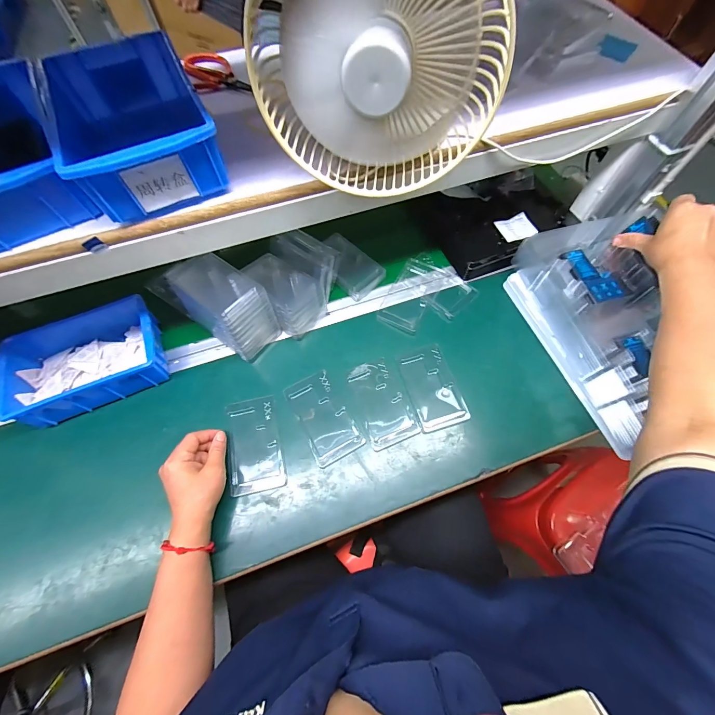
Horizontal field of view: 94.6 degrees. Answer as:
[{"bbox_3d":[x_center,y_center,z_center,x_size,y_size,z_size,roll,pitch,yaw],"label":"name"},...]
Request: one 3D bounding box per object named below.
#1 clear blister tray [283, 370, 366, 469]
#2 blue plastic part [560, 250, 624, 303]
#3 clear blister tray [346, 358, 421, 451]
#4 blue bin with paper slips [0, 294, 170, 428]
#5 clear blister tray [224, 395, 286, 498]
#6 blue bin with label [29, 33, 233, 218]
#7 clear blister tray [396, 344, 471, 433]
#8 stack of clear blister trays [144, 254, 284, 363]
[{"bbox_3d":[-0.050,0.087,0.481,0.070,0.009,0.126,-28,68,-12],"label":"clear blister tray"},{"bbox_3d":[0.347,-0.123,0.489,0.051,0.009,0.092,-16,66,-7],"label":"blue plastic part"},{"bbox_3d":[0.035,0.066,0.492,0.070,0.009,0.127,-20,66,-9],"label":"clear blister tray"},{"bbox_3d":[-0.395,0.001,0.493,0.202,0.070,0.147,-23,67,-10],"label":"blue bin with paper slips"},{"bbox_3d":[-0.146,0.122,0.465,0.073,0.015,0.126,-12,65,-5],"label":"clear blister tray"},{"bbox_3d":[-0.223,-0.231,0.342,0.123,0.079,0.186,-27,67,-12],"label":"blue bin with label"},{"bbox_3d":[0.112,0.044,0.500,0.071,0.011,0.124,-15,65,-6],"label":"clear blister tray"},{"bbox_3d":[-0.197,-0.079,0.501,0.135,0.108,0.080,33,69,15],"label":"stack of clear blister trays"}]

